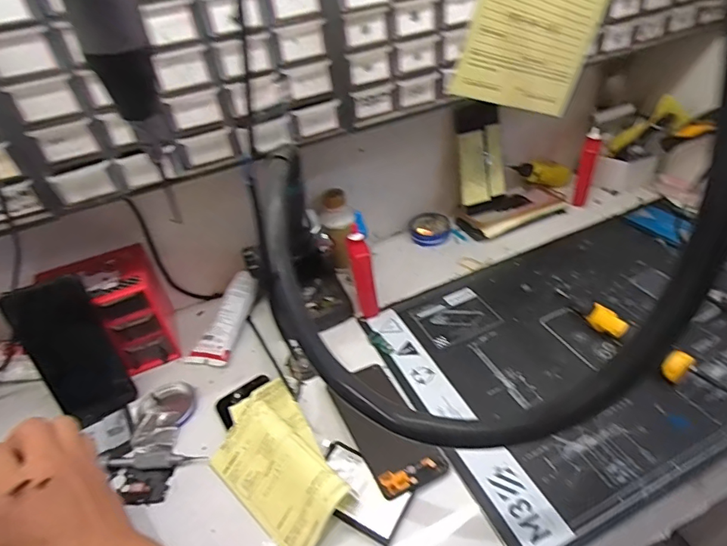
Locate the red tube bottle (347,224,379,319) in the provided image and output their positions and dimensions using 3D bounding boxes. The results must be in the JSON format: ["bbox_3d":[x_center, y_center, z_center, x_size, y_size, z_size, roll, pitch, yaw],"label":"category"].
[{"bbox_3d":[-0.001,0.000,0.590,0.026,0.112,0.030,-6,39,2],"label":"red tube bottle"}]

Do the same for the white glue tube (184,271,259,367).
[{"bbox_3d":[-0.182,0.056,0.615,0.055,0.039,0.130,3,40,14],"label":"white glue tube"}]

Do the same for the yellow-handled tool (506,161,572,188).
[{"bbox_3d":[0.296,-0.163,0.784,0.122,0.039,0.025,3,34,-24],"label":"yellow-handled tool"}]

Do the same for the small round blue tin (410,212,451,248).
[{"bbox_3d":[0.104,-0.070,0.744,0.063,0.019,0.061,-5,39,4],"label":"small round blue tin"}]

